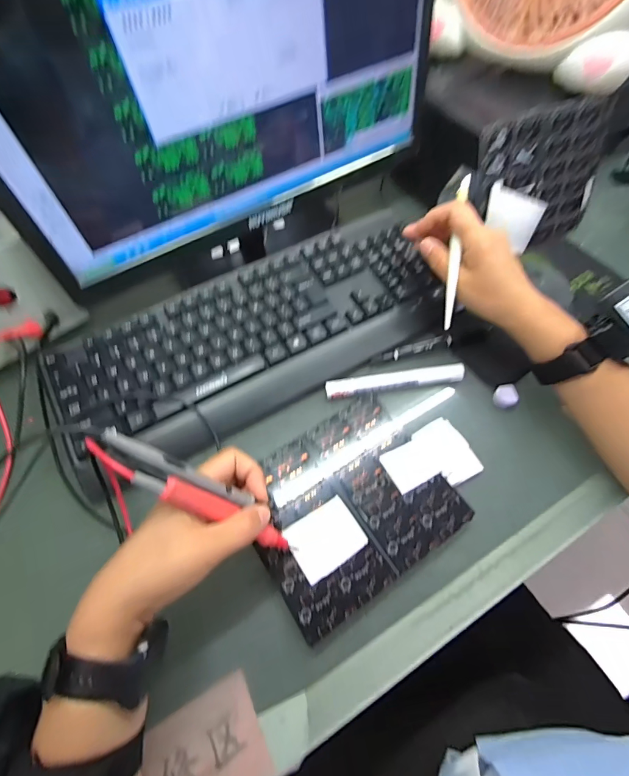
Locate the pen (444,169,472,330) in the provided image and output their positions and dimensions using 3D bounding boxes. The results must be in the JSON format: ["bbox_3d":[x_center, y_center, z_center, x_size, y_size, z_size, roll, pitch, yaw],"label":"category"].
[{"bbox_3d":[0.133,-0.129,0.355,0.010,0.007,0.150,9,85,5],"label":"pen"}]

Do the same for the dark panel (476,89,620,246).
[{"bbox_3d":[0.269,-0.246,0.452,0.171,0.149,0.010,-20,40,-9],"label":"dark panel"}]

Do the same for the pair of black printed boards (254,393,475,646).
[{"bbox_3d":[0.028,0.096,0.324,0.163,0.004,0.140,-30,64,-16],"label":"pair of black printed boards"}]

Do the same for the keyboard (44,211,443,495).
[{"bbox_3d":[-0.055,-0.057,0.398,0.405,0.039,0.156,-26,63,-14],"label":"keyboard"}]

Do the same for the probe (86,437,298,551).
[{"bbox_3d":[-0.071,0.078,0.254,0.167,0.010,0.015,38,57,-29],"label":"probe"}]

